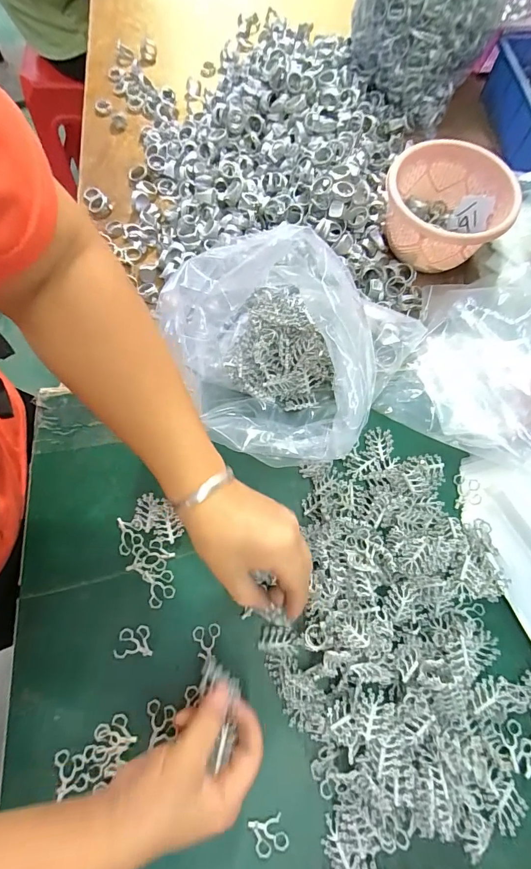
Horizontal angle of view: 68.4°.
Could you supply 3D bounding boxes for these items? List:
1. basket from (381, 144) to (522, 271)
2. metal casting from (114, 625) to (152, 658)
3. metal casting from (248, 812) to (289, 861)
[{"bbox_3d":[0.218,-0.273,0.480,0.143,0.077,0.143,28,73,7],"label":"basket"},{"bbox_3d":[-0.121,0.189,0.356,0.033,0.004,0.025,-3,72,-3],"label":"metal casting"},{"bbox_3d":[0.003,0.326,0.317,0.028,0.004,0.026,-17,73,-7],"label":"metal casting"}]

